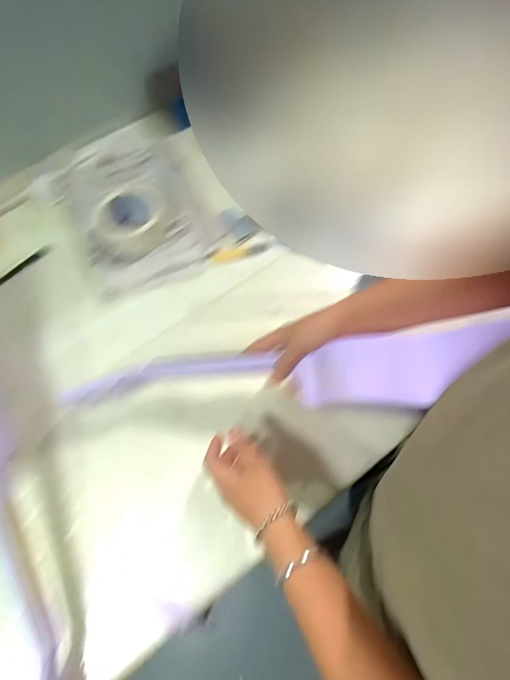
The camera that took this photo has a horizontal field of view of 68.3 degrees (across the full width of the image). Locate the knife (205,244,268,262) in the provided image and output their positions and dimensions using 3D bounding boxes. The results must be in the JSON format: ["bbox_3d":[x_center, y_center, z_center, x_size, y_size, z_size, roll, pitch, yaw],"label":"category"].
[{"bbox_3d":[-0.030,-0.143,0.622,0.099,0.013,0.017,-8,65,-1],"label":"knife"}]

